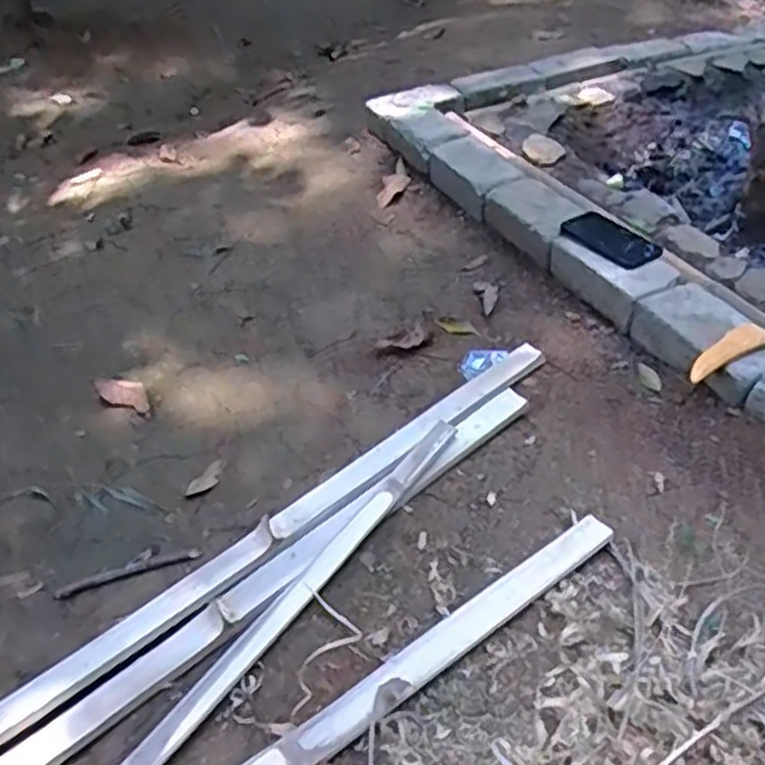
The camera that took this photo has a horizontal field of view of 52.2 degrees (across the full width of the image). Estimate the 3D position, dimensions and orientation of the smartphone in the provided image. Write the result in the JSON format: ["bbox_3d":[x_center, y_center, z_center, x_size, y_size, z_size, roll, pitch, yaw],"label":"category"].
[{"bbox_3d":[0.369,-0.233,1.274,0.075,0.013,0.170,-37,46,-11],"label":"smartphone"}]

